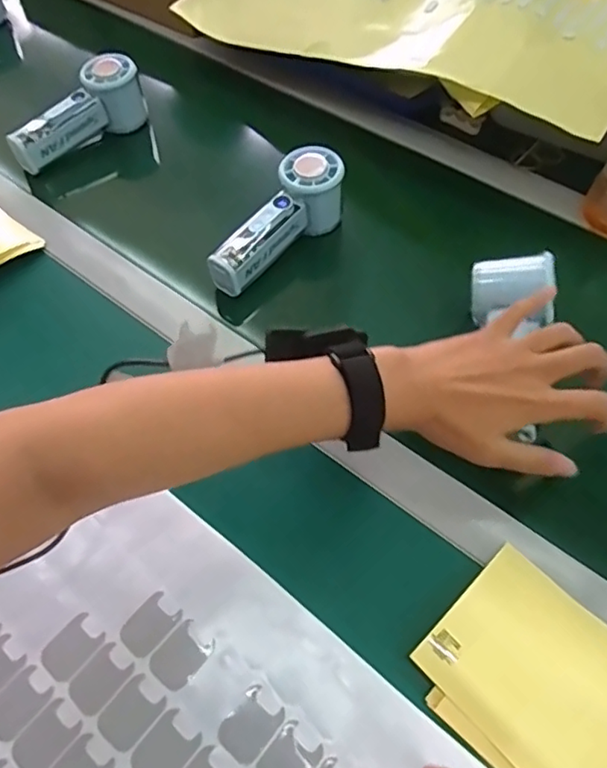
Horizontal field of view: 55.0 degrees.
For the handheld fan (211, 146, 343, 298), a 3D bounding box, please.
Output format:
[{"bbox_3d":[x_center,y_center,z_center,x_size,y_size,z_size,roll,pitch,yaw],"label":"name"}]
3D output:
[{"bbox_3d":[-0.023,-0.141,0.527,0.049,0.057,0.154,37,76,21],"label":"handheld fan"}]

